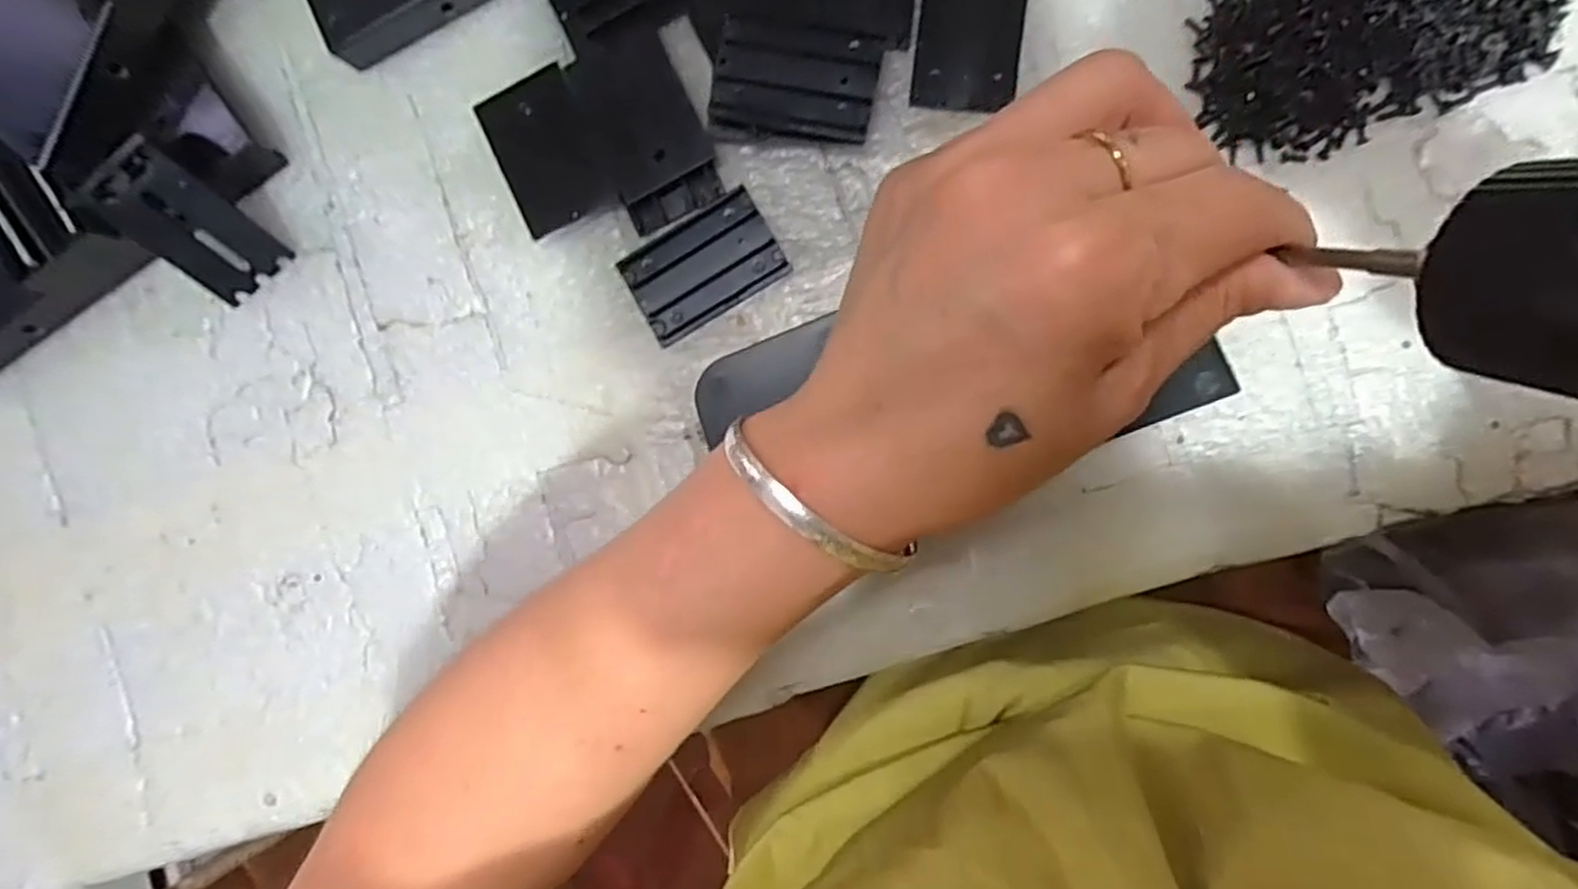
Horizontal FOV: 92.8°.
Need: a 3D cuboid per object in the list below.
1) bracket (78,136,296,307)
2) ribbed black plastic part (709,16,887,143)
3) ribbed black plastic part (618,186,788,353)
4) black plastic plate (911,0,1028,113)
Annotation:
[{"bbox_3d":[-0.217,-0.079,0.273,0.033,0.055,0.011,-37,47,2],"label":"bracket"},{"bbox_3d":[0.002,-0.122,0.258,0.055,0.015,0.035,8,95,5],"label":"ribbed black plastic part"},{"bbox_3d":[-0.031,-0.064,0.269,0.054,0.004,0.035,-30,91,7],"label":"ribbed black plastic part"},{"bbox_3d":[0.063,-0.143,0.259,0.035,0.005,0.054,7,95,5],"label":"black plastic plate"}]

